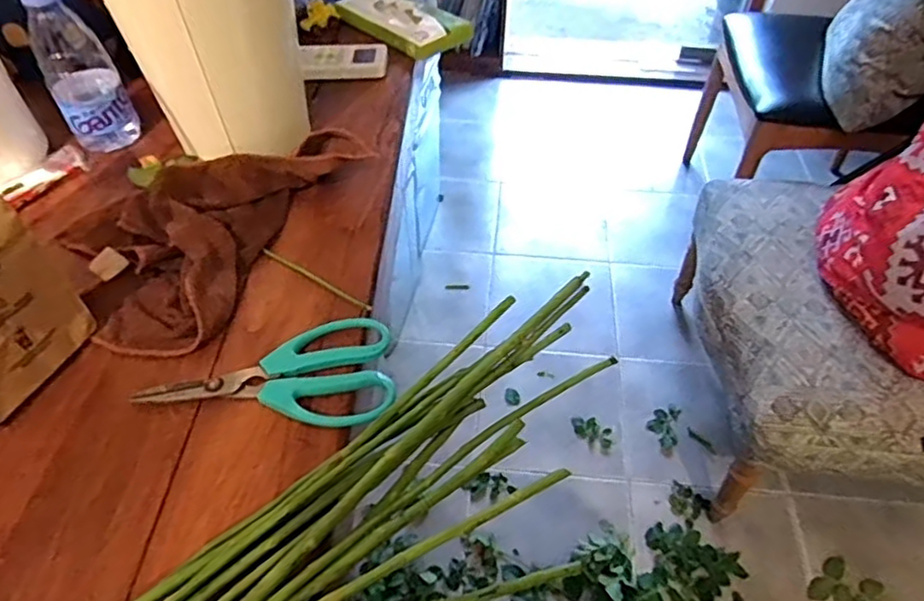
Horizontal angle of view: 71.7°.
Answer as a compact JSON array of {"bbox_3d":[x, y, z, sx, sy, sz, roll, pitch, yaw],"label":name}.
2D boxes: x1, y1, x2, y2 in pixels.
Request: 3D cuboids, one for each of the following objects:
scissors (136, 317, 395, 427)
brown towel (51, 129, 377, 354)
[{"bbox_3d":[-0.137,0.061,0.458,0.174,0.012,0.080,-10,49,-10],"label":"scissors"},{"bbox_3d":[-0.239,-0.078,0.571,0.201,0.040,0.271,20,51,16],"label":"brown towel"}]

